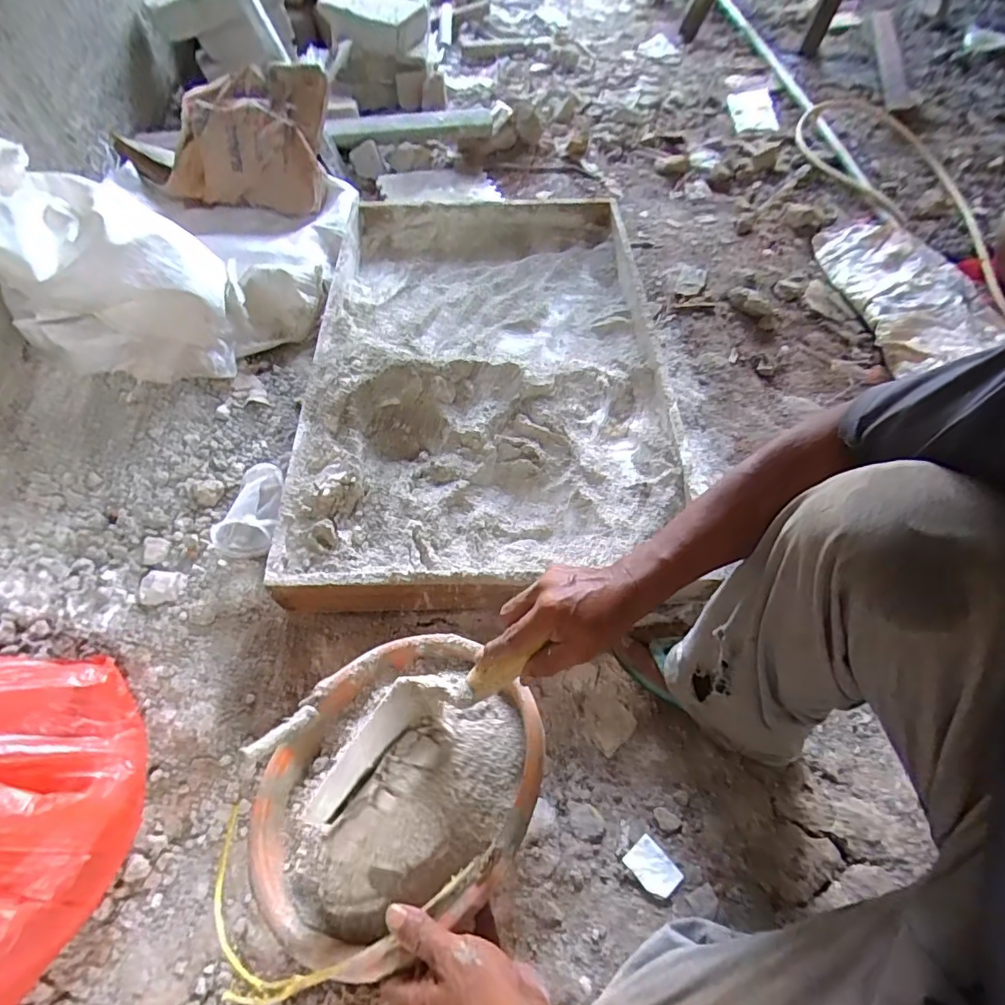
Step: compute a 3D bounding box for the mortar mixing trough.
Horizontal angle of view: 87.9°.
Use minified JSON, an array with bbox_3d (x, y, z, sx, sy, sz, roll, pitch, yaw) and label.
[{"bbox_3d":[-0.028,-0.285,0.979,0.603,0.120,0.984,-1,57,1],"label":"mortar mixing trough"}]

